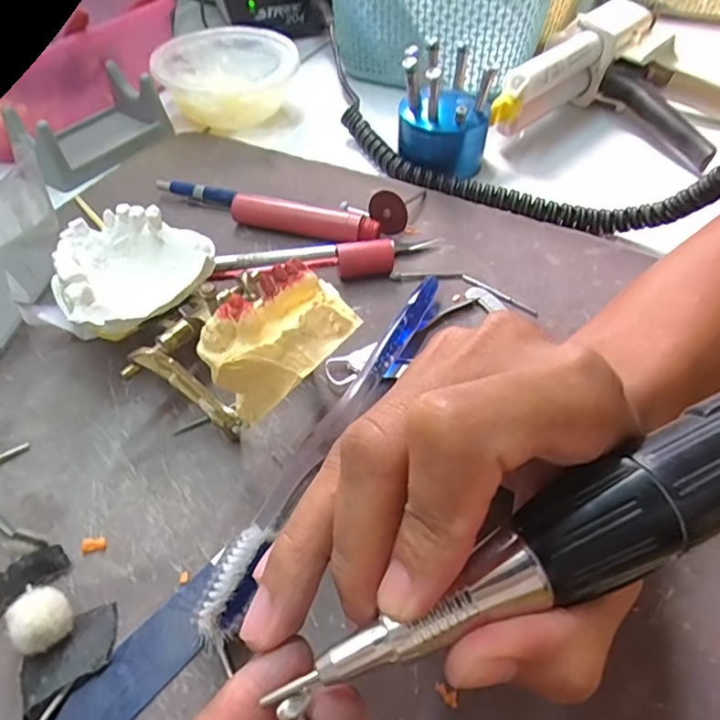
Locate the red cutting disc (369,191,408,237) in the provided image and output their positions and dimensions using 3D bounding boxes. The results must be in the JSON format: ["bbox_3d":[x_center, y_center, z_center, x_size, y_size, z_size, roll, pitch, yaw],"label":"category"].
[{"bbox_3d":[0.016,-0.085,0.319,0.024,0.024,0.006,35,58,25],"label":"red cutting disc"}]

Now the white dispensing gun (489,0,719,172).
[{"bbox_3d":[0.205,-0.190,0.392,0.158,0.056,0.186,27,55,21],"label":"white dispensing gun"}]

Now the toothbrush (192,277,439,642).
[{"bbox_3d":[-0.009,0.024,0.230,0.021,0.021,0.184,21,53,16],"label":"toothbrush"}]

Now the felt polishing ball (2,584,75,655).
[{"bbox_3d":[-0.103,0.085,0.181,0.015,0.016,0.018,30,56,23],"label":"felt polishing ball"}]

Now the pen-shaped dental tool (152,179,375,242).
[{"bbox_3d":[-0.057,-0.088,0.327,0.142,0.018,0.018,17,52,14],"label":"pen-shaped dental tool"}]

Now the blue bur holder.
[{"bbox_3d":[0.055,-0.159,0.354,0.057,0.066,0.058,9,51,8],"label":"blue bur holder"}]

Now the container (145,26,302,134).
[{"bbox_3d":[-0.103,-0.216,0.425,0.099,0.040,0.099,0,50,0],"label":"container"}]

